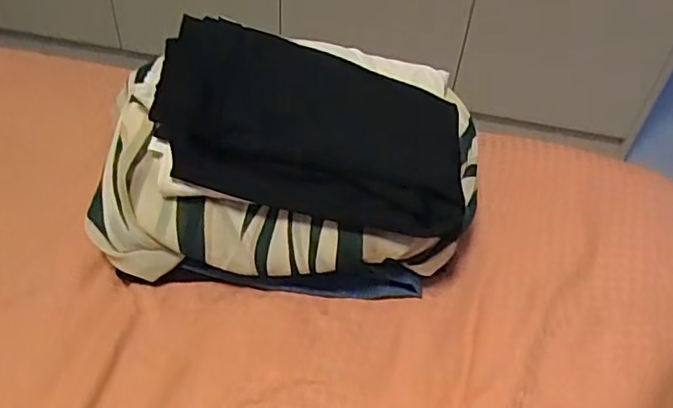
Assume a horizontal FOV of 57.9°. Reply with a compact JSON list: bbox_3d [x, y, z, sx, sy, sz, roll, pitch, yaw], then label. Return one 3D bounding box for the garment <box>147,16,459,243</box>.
[{"bbox_3d":[-0.019,-0.079,0.515,0.256,0.075,0.158,11,47,5],"label":"garment"}]

